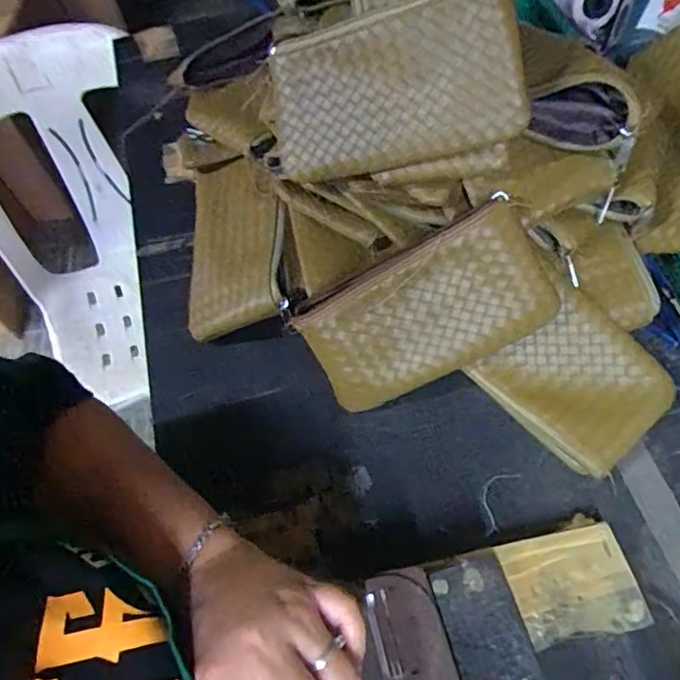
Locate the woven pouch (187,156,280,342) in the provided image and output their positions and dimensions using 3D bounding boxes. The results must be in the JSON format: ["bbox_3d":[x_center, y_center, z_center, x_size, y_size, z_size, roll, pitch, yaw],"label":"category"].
[{"bbox_3d":[-0.103,-0.099,0.542,0.111,0.018,0.189,-18,60,28],"label":"woven pouch"}]

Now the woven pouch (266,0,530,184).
[{"bbox_3d":[0.037,-0.196,0.439,0.200,0.113,0.014,-4,19,26],"label":"woven pouch"}]

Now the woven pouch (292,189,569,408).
[{"bbox_3d":[0.070,-0.020,0.458,0.192,0.111,0.023,-29,18,12],"label":"woven pouch"}]

